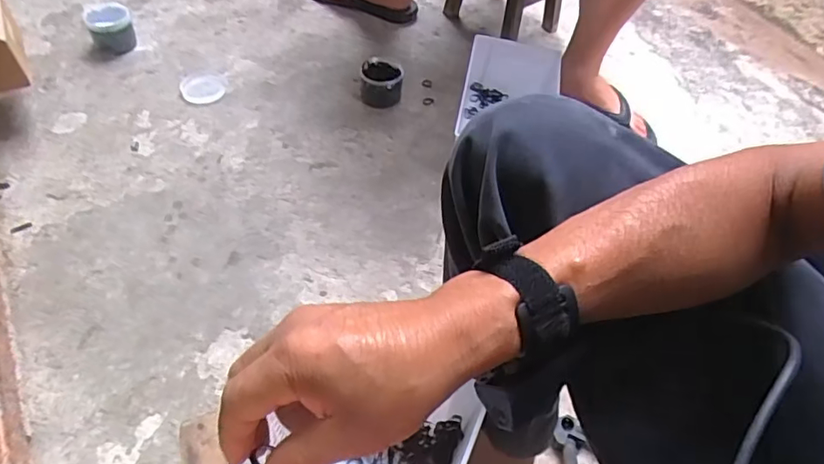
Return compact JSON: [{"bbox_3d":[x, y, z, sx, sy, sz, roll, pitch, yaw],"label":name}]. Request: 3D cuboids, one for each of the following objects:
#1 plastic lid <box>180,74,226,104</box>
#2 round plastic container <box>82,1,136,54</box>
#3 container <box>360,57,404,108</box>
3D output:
[{"bbox_3d":[-0.412,-0.285,1.072,0.082,0.004,0.085,3,53,-4],"label":"plastic lid"},{"bbox_3d":[-0.612,-0.416,1.107,0.083,0.075,0.083,3,53,-4],"label":"round plastic container"},{"bbox_3d":[-0.060,-0.296,1.076,0.080,0.068,0.074,3,52,-3],"label":"container"}]

